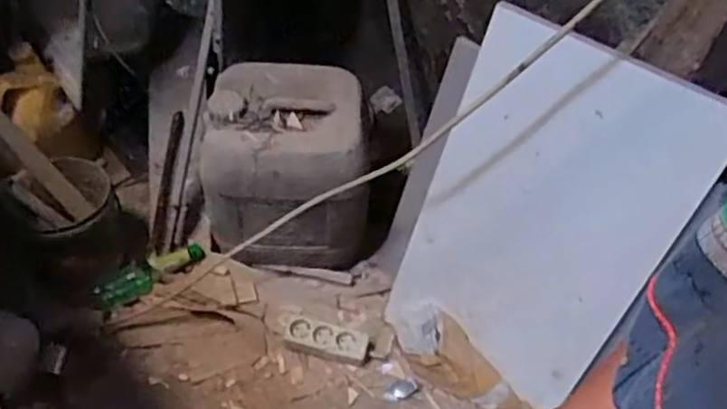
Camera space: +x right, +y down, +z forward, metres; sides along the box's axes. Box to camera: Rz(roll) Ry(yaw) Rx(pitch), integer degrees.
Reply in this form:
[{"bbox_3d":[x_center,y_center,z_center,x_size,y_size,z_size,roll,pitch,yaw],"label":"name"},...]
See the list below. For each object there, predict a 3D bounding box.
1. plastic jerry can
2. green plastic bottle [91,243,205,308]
[{"bbox_3d":[-0.144,-0.049,1.330,0.290,0.365,0.217,-2,52,-6],"label":"plastic jerry can"},{"bbox_3d":[-0.414,0.133,1.355,0.216,0.047,0.055,-26,58,-22],"label":"green plastic bottle"}]

